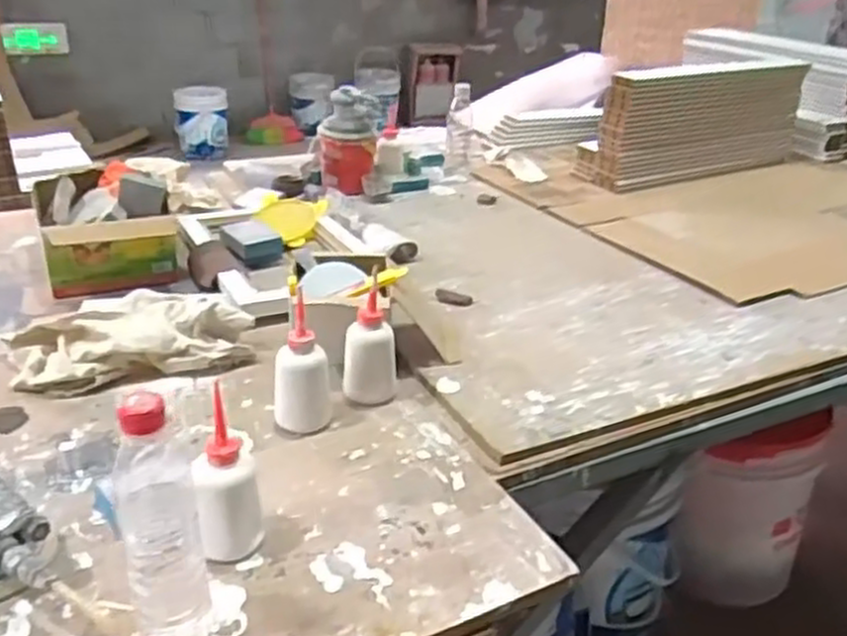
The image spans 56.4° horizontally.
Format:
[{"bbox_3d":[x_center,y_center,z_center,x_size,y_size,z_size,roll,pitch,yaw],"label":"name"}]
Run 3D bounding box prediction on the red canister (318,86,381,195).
[{"bbox_3d":[-0.155,-0.373,1.629,0.126,0.189,0.139,0,27,-7],"label":"red canister"}]

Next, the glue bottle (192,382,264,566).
[{"bbox_3d":[-0.175,0.143,0.692,0.058,0.151,0.064,1,27,-5],"label":"glue bottle"}]

